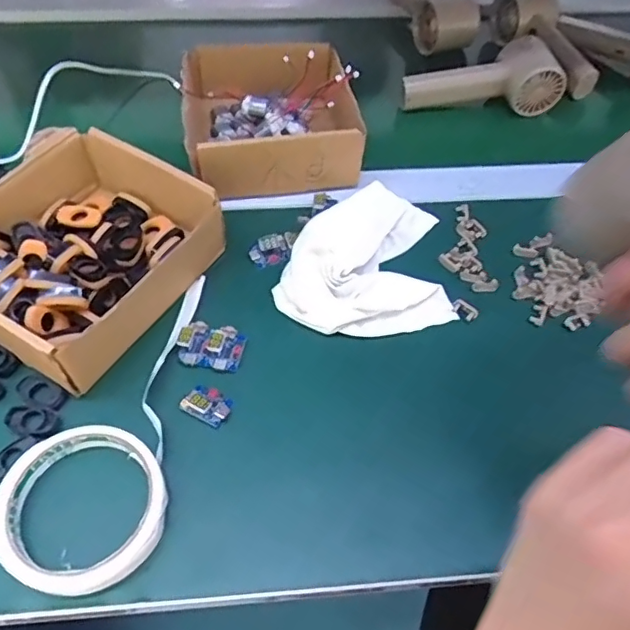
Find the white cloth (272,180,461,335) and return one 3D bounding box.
[{"bbox_3d":[0.036,-0.049,0.455,0.131,0.023,0.147,-1,54,-4],"label":"white cloth"}]

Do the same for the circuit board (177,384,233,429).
[{"bbox_3d":[-0.070,0.057,0.368,0.030,0.010,0.023,25,56,15],"label":"circuit board"}]

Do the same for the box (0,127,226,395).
[{"bbox_3d":[-0.175,-0.053,0.415,0.175,0.054,0.177,28,57,17],"label":"box"}]

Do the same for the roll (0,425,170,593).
[{"bbox_3d":[-0.134,0.109,0.325,0.096,0.013,0.090,1,53,-2],"label":"roll"}]

